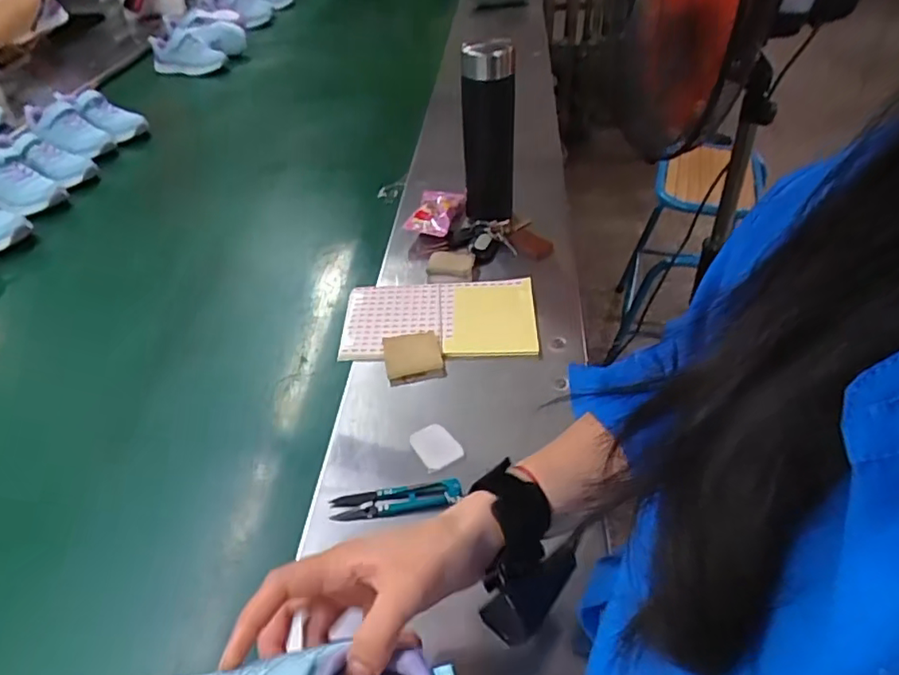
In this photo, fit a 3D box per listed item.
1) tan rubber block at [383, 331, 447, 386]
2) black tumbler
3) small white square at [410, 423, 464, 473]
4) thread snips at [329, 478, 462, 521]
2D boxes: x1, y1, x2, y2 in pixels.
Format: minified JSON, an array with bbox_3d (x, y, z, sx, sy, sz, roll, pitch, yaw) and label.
[{"bbox_3d":[-0.039,0.020,0.629,0.060,0.012,0.056,-5,56,-20],"label":"tan rubber block"},{"bbox_3d":[0.051,-0.253,0.779,0.064,0.240,0.055,-1,42,6],"label":"black tumbler"},{"bbox_3d":[-0.012,0.098,0.546,0.038,0.004,0.046,-19,48,-25],"label":"small white square"},{"bbox_3d":[-0.044,0.135,0.501,0.106,0.013,0.024,-9,42,-3],"label":"thread snips"}]

